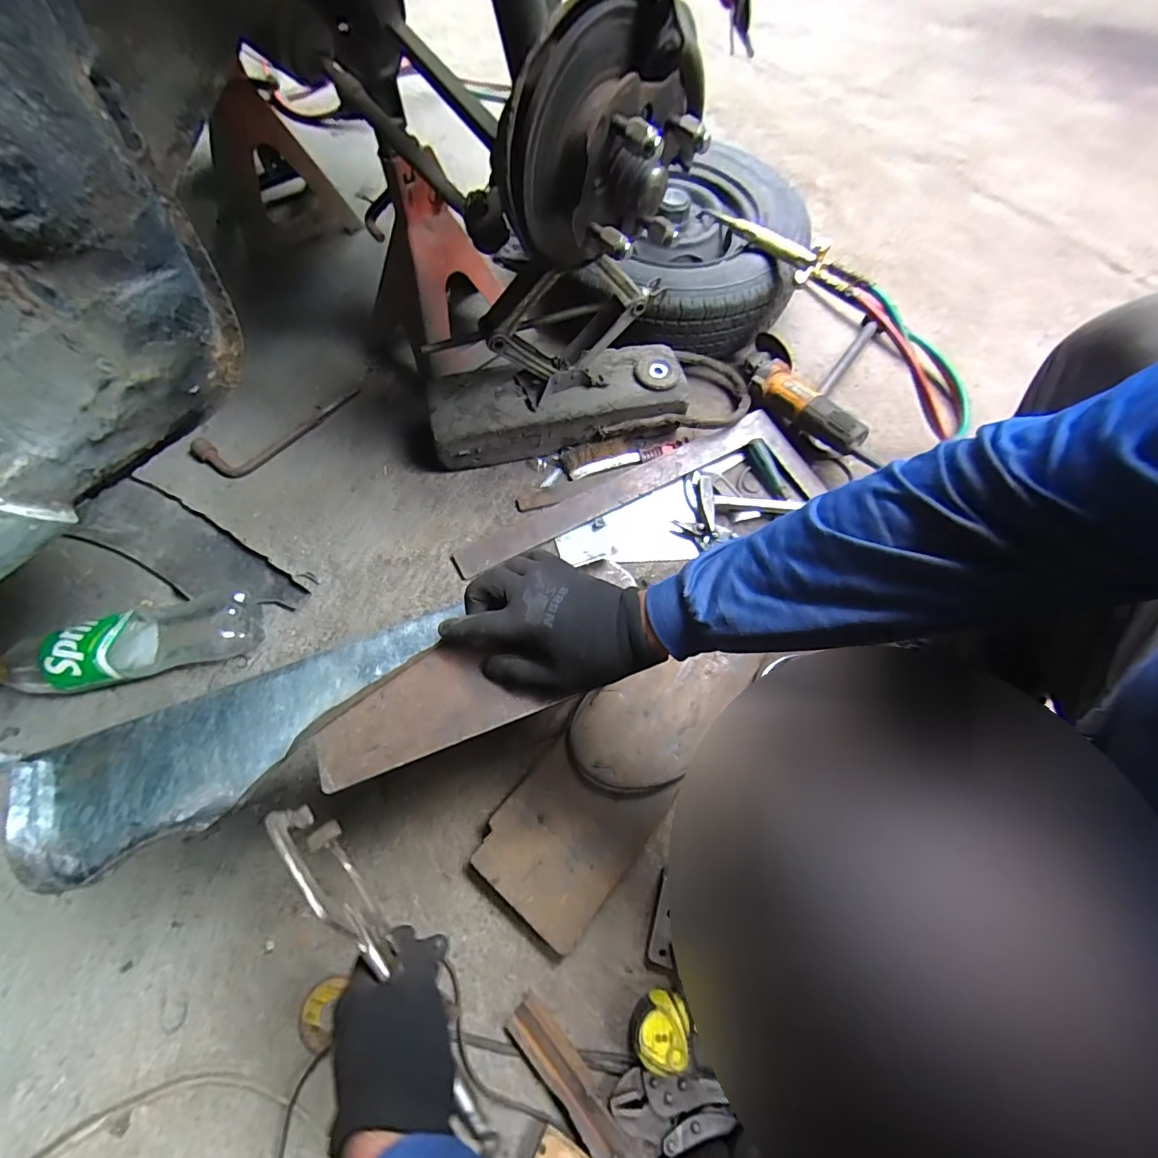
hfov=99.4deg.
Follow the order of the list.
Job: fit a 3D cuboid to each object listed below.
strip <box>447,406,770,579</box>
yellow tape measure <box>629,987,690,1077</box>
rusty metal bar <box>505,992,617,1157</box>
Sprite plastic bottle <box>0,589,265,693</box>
[{"bbox_3d":[0.072,-0.152,0.827,0.591,0.011,0.062,-26,74,-12],"label":"strip"},{"bbox_3d":[0.087,0.487,0.532,0.057,0.040,0.065,6,66,1],"label":"yellow tape measure"},{"bbox_3d":[-0.016,0.526,0.519,0.036,0.021,0.154,-42,73,-18],"label":"rusty metal bar"},{"bbox_3d":[-0.608,0.089,0.655,0.336,0.085,0.105,-18,68,-10],"label":"Sprite plastic bottle"}]

